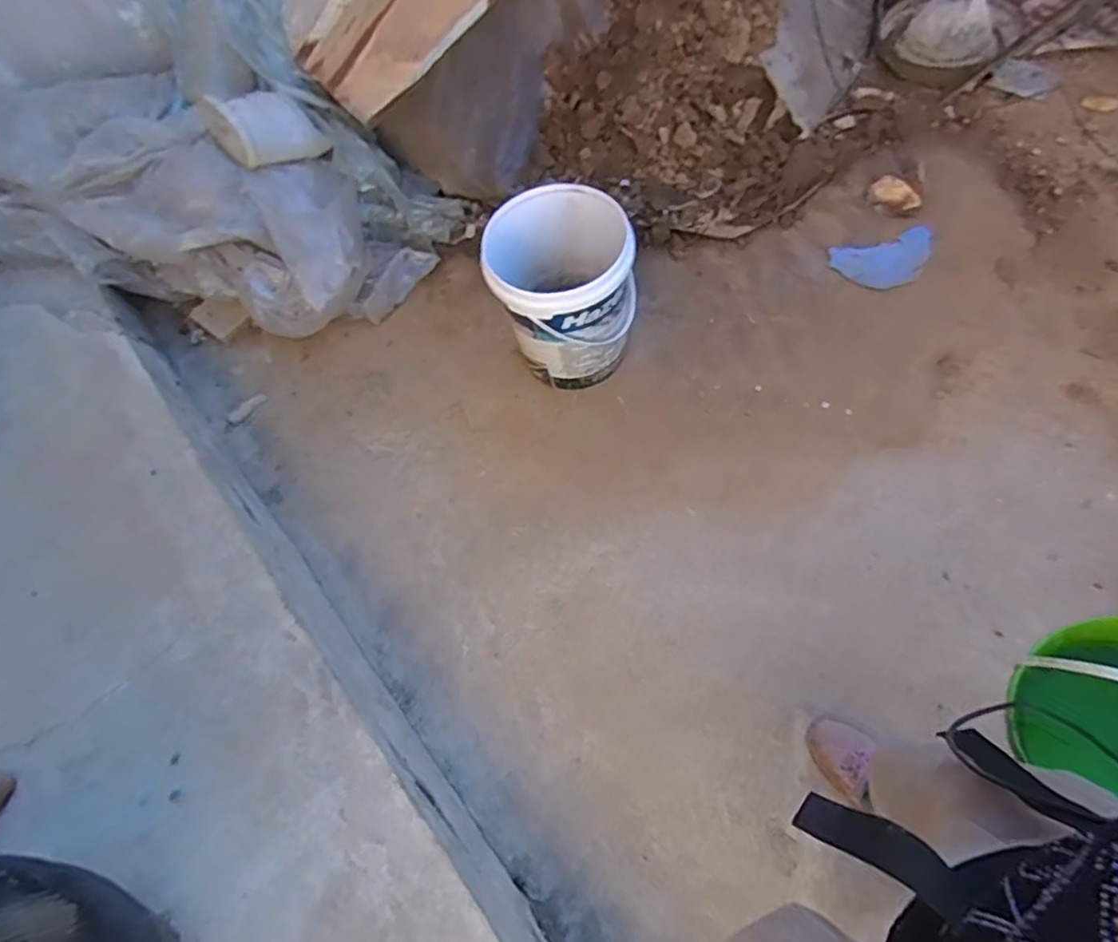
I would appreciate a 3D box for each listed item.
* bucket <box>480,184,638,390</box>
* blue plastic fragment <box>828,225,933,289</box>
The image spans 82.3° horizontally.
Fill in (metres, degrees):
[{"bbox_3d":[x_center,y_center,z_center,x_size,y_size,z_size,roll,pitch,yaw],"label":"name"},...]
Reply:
[{"bbox_3d":[0.011,-0.415,1.479,0.311,0.382,0.335,-4,65,8],"label":"bucket"},{"bbox_3d":[0.838,-0.541,1.646,0.247,0.014,0.152,-12,73,11],"label":"blue plastic fragment"}]

